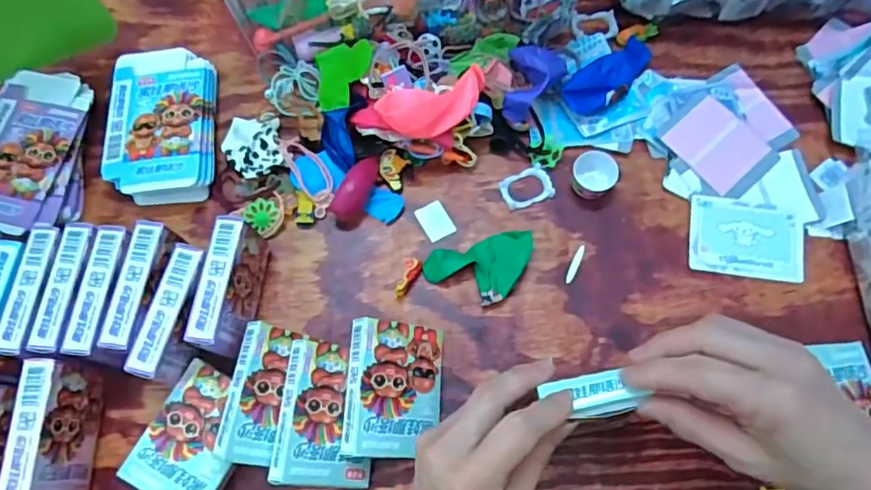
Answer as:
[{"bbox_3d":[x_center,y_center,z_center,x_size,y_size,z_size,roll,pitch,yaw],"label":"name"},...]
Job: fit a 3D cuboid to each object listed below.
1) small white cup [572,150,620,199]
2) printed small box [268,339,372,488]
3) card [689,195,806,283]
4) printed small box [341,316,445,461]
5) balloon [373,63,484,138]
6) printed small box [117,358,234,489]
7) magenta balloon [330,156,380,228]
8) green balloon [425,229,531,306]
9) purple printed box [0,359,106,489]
[{"bbox_3d":[0.132,-0.057,0.480,0.035,0.022,0.036,-1,70,2],"label":"small white cup"},{"bbox_3d":[-0.074,0.117,0.399,0.064,0.020,0.091,17,69,-31],"label":"printed small box"},{"bbox_3d":[0.257,-0.007,0.475,0.090,0.004,0.066,6,70,4],"label":"card"},{"bbox_3d":[-0.027,0.101,0.406,0.067,0.017,0.090,15,68,-29],"label":"printed small box"},{"bbox_3d":[0.003,-0.114,0.466,0.092,0.015,0.041,-24,73,-7],"label":"balloon"},{"bbox_3d":[-0.169,0.139,0.415,0.066,0.026,0.090,26,73,11],"label":"printed small box"},{"bbox_3d":[-0.066,-0.047,0.482,0.023,0.020,0.060,18,71,8],"label":"magenta balloon"},{"bbox_3d":[0.039,0.021,0.462,0.086,0.018,0.053,-19,70,-5],"label":"green balloon"},{"bbox_3d":[-0.261,0.131,0.396,0.026,0.069,0.094,1,70,2],"label":"purple printed box"}]

